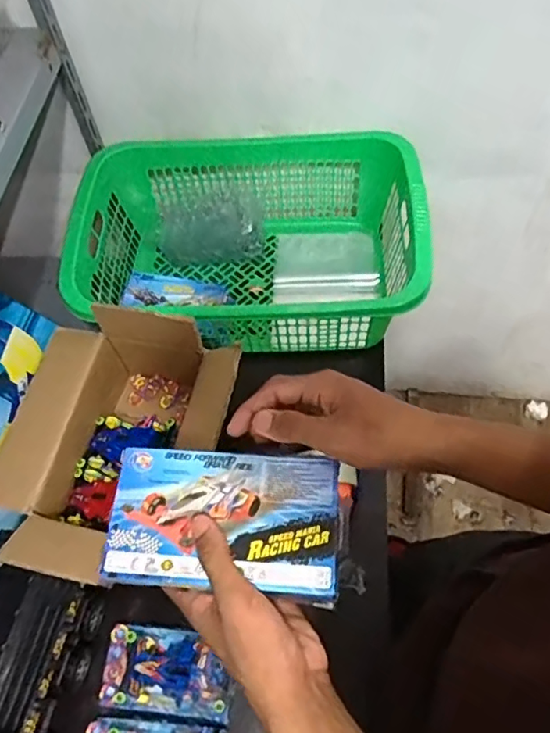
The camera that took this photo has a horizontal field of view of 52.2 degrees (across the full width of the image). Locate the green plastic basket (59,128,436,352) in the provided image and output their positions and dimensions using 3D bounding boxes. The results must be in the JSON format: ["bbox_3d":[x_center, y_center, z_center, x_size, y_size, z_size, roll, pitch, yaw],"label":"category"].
[{"bbox_3d":[-0.041,-0.196,0.951,0.530,0.213,0.371,-1,62,4],"label":"green plastic basket"}]

